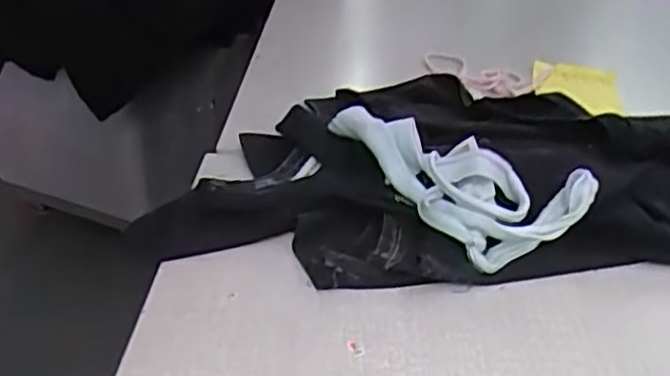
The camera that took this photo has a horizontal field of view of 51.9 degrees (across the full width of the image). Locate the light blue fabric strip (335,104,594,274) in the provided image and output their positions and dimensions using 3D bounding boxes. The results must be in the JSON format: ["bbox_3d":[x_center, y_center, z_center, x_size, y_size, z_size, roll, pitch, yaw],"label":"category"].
[{"bbox_3d":[0.122,-0.017,0.719,0.173,0.069,0.250,-9,34,-21],"label":"light blue fabric strip"}]

